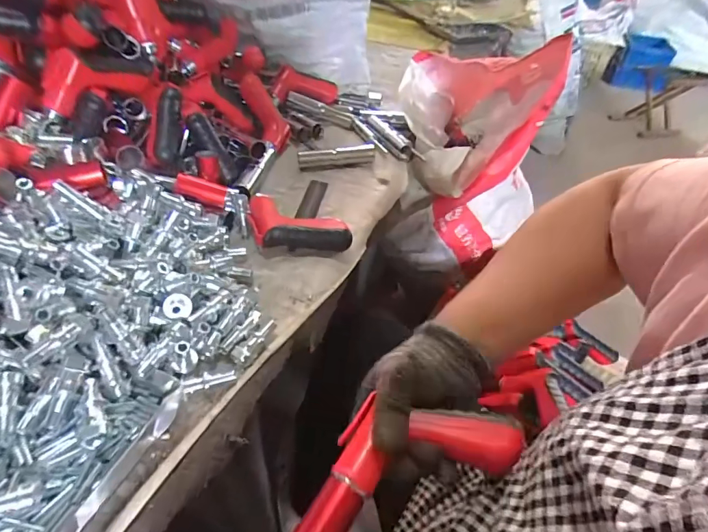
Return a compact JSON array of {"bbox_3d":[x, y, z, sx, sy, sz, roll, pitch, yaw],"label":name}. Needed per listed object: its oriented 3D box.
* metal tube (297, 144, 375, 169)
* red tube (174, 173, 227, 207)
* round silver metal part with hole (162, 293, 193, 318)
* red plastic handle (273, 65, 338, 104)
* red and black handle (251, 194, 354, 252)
[{"bbox_3d":[-0.026,-0.174,0.665,0.123,0.029,0.019,-7,44,-15],"label":"metal tube"},{"bbox_3d":[-0.193,-0.097,0.523,0.062,0.020,0.024,17,39,-18],"label":"red tube"},{"bbox_3d":[-0.158,0.036,0.372,0.024,0.022,0.008,-3,14,-32],"label":"round silver metal part with hole"},{"bbox_3d":[-0.087,-0.342,0.791,0.137,0.048,0.044,-4,42,-29],"label":"red plastic handle"},{"bbox_3d":[-0.069,-0.052,0.524,0.131,0.035,0.078,5,42,-2],"label":"red and black handle"}]

